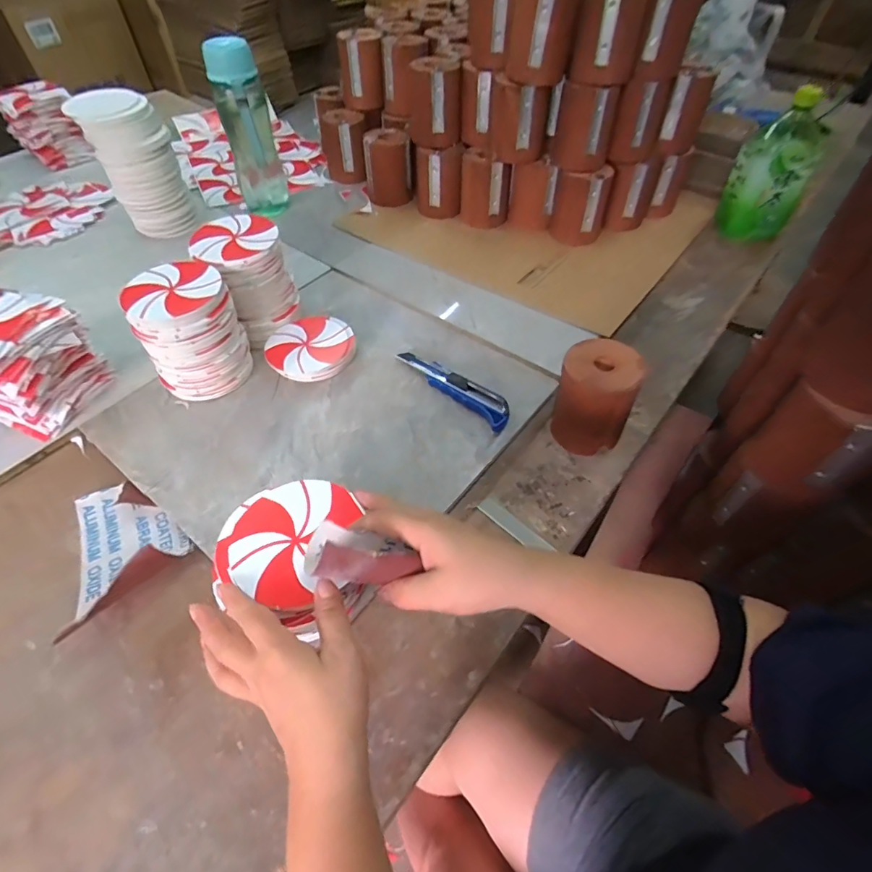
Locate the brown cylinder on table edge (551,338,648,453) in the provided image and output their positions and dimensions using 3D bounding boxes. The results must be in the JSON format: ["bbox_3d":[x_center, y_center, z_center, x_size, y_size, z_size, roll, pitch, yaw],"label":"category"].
[{"bbox_3d":[0.168,-0.037,0.509,0.079,0.105,0.071,12,54,9],"label":"brown cylinder on table edge"}]

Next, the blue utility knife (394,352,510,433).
[{"bbox_3d":[0.022,-0.062,0.565,0.035,0.021,0.163,-36,61,-24],"label":"blue utility knife"}]

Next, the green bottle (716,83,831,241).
[{"bbox_3d":[0.524,-0.415,0.742,0.110,0.201,0.112,29,58,21],"label":"green bottle"}]

